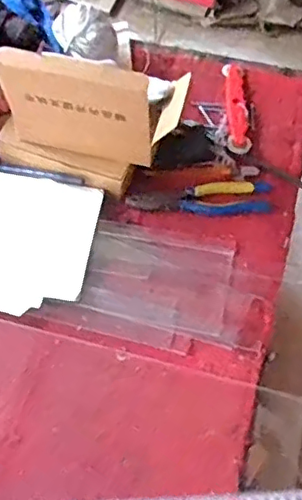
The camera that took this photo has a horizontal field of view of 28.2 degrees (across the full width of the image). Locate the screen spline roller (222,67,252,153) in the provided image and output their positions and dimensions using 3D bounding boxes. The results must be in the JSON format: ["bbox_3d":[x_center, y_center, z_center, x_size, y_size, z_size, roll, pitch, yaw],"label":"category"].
[{"bbox_3d":[0.127,-0.217,0.896,0.032,0.017,0.184,1,58,0],"label":"screen spline roller"}]

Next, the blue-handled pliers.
[{"bbox_3d":[0.068,-0.067,0.812,0.190,0.011,0.055,-3,58,-2],"label":"blue-handled pliers"}]

